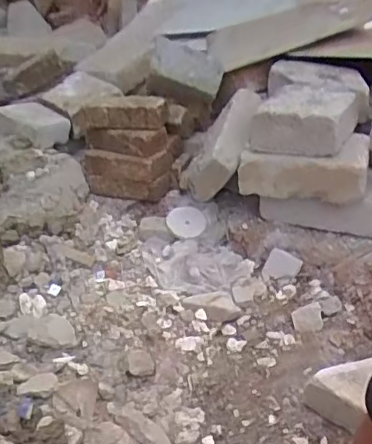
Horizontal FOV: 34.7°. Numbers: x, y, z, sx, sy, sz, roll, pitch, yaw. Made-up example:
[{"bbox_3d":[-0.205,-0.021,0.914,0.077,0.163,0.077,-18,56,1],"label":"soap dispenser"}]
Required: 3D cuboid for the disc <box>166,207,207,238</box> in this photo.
[{"bbox_3d":[-0.001,0.001,1.520,0.101,0.008,0.096,-4,51,5],"label":"disc"}]

